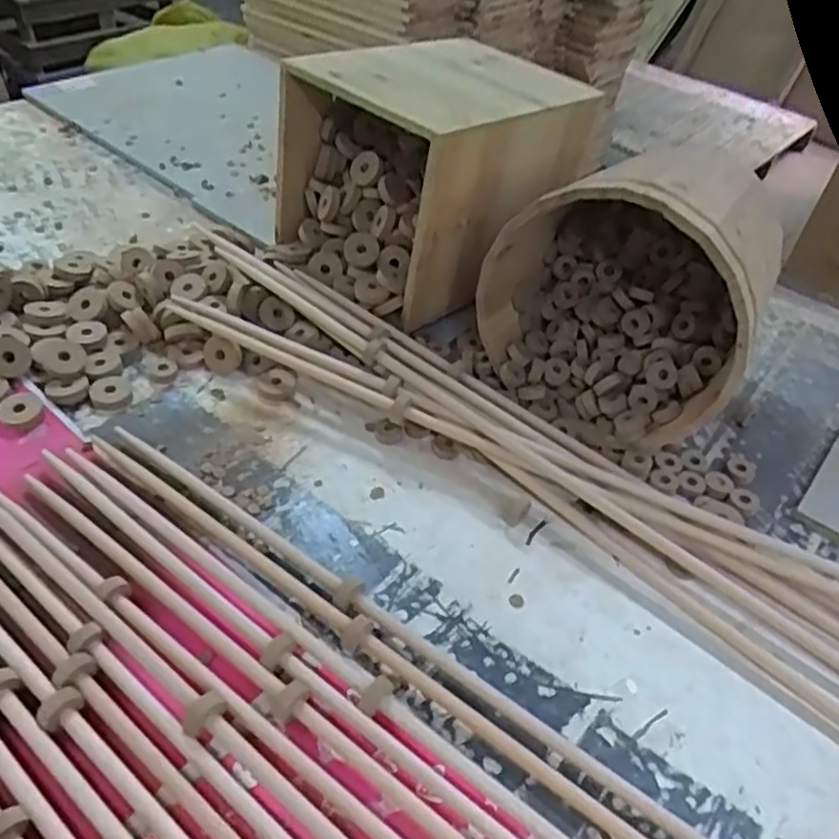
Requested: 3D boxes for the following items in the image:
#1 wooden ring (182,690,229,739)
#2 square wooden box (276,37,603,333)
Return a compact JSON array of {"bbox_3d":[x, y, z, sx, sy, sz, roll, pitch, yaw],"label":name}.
[{"bbox_3d":[-0.129,0.176,0.428,0.027,0.024,0.014,-25,52,-29],"label":"wooden ring"},{"bbox_3d":[0.009,-0.264,0.744,0.194,0.190,0.283,36,50,27],"label":"square wooden box"}]

